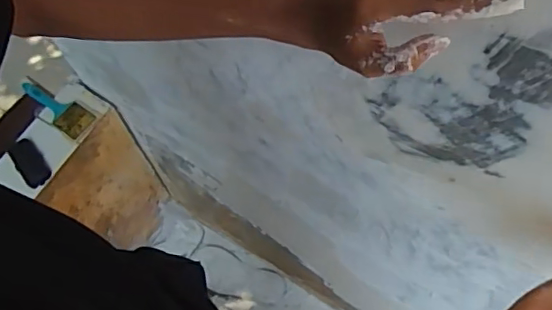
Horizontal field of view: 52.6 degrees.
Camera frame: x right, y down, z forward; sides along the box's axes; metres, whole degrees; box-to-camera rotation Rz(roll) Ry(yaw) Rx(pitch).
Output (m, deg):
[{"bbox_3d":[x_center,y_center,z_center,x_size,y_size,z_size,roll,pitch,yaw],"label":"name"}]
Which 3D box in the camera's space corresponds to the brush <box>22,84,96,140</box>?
[{"bbox_3d":[-0.476,-0.101,1.199,0.195,0.024,0.064,31,68,17],"label":"brush"}]

